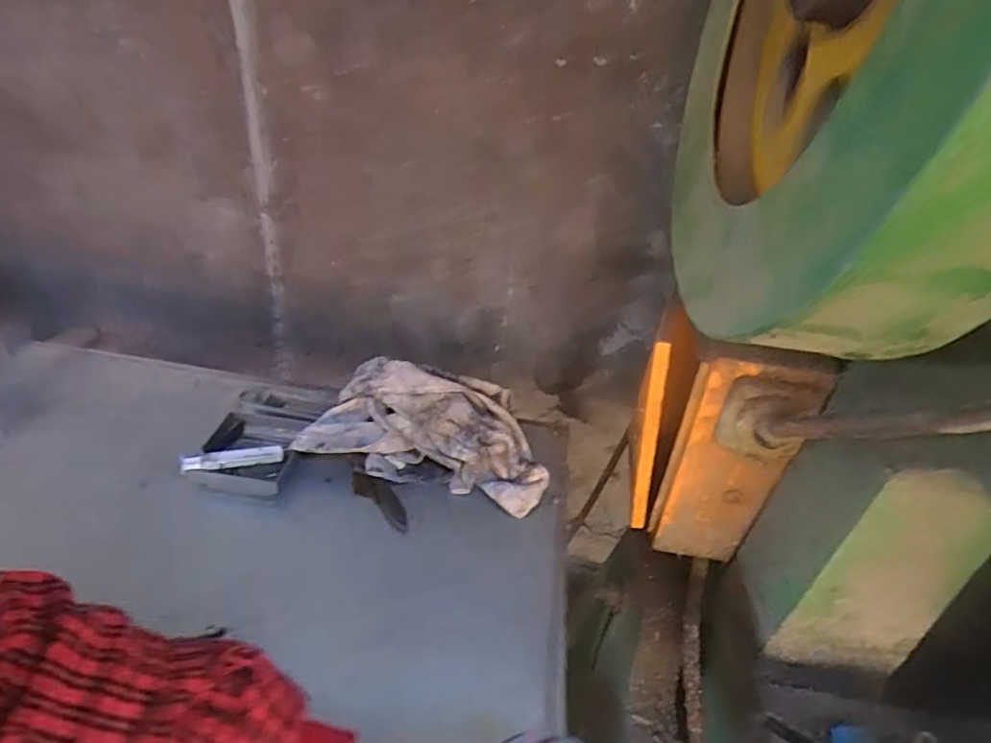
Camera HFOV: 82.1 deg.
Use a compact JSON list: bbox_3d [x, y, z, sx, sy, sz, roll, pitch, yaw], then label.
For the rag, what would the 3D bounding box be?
[{"bbox_3d":[-0.079,0.073,0.687,0.291,0.109,0.108,11,32,7],"label":"rag"}]

